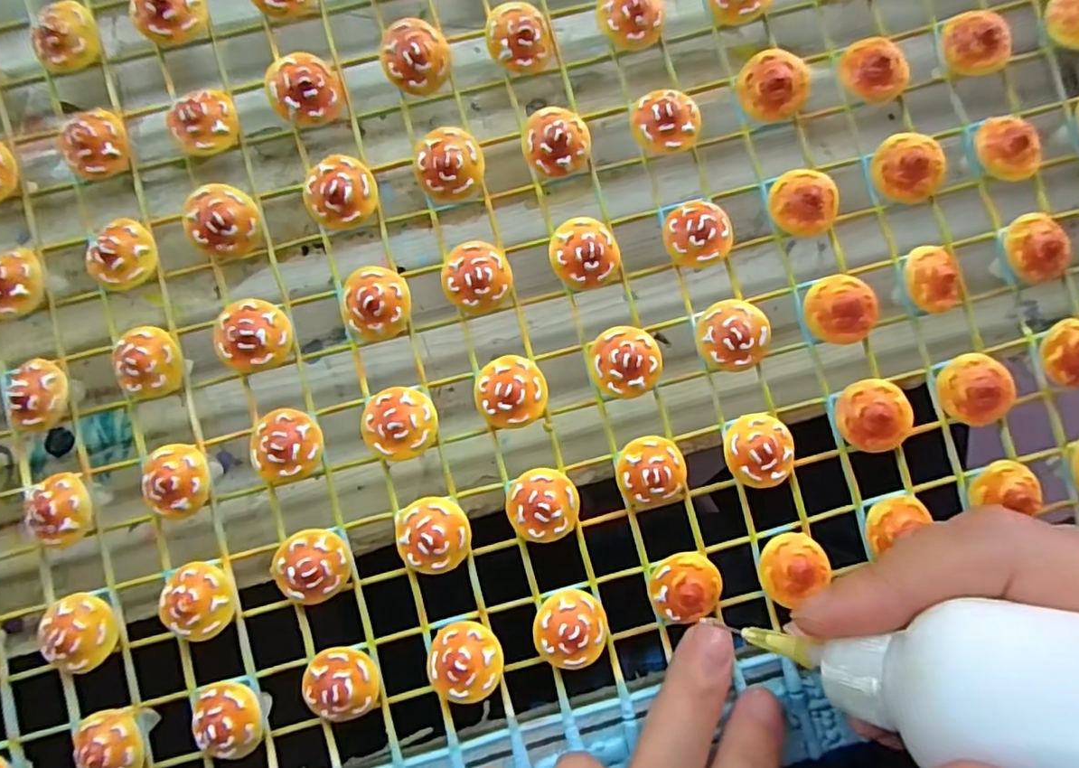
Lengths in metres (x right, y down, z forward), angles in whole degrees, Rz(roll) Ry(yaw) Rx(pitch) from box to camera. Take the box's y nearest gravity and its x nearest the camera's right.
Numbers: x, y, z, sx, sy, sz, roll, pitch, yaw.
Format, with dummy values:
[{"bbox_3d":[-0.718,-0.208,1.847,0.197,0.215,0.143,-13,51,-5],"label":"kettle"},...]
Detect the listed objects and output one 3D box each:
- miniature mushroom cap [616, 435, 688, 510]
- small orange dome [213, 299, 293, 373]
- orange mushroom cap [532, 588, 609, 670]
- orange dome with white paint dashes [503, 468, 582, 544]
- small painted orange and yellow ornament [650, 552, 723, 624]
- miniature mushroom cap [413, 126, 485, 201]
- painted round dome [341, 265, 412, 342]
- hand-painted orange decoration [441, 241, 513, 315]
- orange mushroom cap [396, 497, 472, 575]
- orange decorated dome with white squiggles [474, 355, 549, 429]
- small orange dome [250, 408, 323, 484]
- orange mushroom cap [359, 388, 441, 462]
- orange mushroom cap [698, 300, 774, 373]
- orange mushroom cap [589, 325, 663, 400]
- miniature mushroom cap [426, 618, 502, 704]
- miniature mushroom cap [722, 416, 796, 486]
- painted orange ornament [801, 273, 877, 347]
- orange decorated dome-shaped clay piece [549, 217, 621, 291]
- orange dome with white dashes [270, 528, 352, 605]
[{"bbox_3d":[0.031,0.025,0.164,0.019,0.008,0.019,0,85,-2],"label":"miniature mushroom cap"},{"bbox_3d":[-0.079,-0.013,0.164,0.019,0.010,0.019,-8,86,-3],"label":"small orange dome"},{"bbox_3d":[0.009,0.066,0.160,0.020,0.009,0.019,0,85,-2],"label":"orange mushroom cap"},{"bbox_3d":[0.001,0.033,0.162,0.019,0.009,0.019,0,85,-2],"label":"orange dome with white paint dashes"},{"bbox_3d":[0.040,0.056,0.162,0.019,0.007,0.018,-3,85,-3],"label":"small painted orange and yellow ornament"},{"bbox_3d":[-0.026,-0.063,0.169,0.019,0.009,0.019,0,85,-2],"label":"miniature mushroom cap"},{"bbox_3d":[-0.046,-0.022,0.165,0.018,0.010,0.020,-5,86,-3],"label":"painted round dome"},{"bbox_3d":[-0.018,-0.030,0.167,0.019,0.009,0.019,0,85,-2],"label":"hand-painted orange decoration"},{"bbox_3d":[-0.029,0.041,0.160,0.019,0.010,0.020,0,85,-2],"label":"orange mushroom cap"},{"bbox_3d":[-0.008,0.002,0.165,0.019,0.010,0.019,-5,86,-3],"label":"orange decorated dome with white squiggles"},{"bbox_3d":[-0.069,0.017,0.162,0.019,0.009,0.019,0,85,-2],"label":"small orange dome"},{"bbox_3d":[-0.038,0.011,0.164,0.020,0.010,0.019,0,85,-2],"label":"orange mushroom cap"},{"bbox_3d":[0.055,-0.014,0.167,0.019,0.008,0.019,0,85,-2],"label":"orange mushroom cap"},{"bbox_3d":[0.024,-0.006,0.165,0.019,0.006,0.020,0,85,-2],"label":"orange mushroom cap"},{"bbox_3d":[-0.020,0.074,0.158,0.019,0.009,0.019,0,85,-2],"label":"miniature mushroom cap"},{"bbox_3d":[0.061,0.019,0.166,0.019,0.009,0.020,0,85,-2],"label":"miniature mushroom cap"},{"bbox_3d":[0.086,-0.021,0.169,0.018,0.008,0.019,0,85,-2],"label":"painted orange ornament"},{"bbox_3d":[0.013,-0.037,0.168,0.020,0.009,0.019,0,85,-2],"label":"orange decorated dome-shaped clay piece"},{"bbox_3d":[-0.061,0.049,0.159,0.019,0.010,0.019,0,85,-2],"label":"orange dome with white dashes"}]

